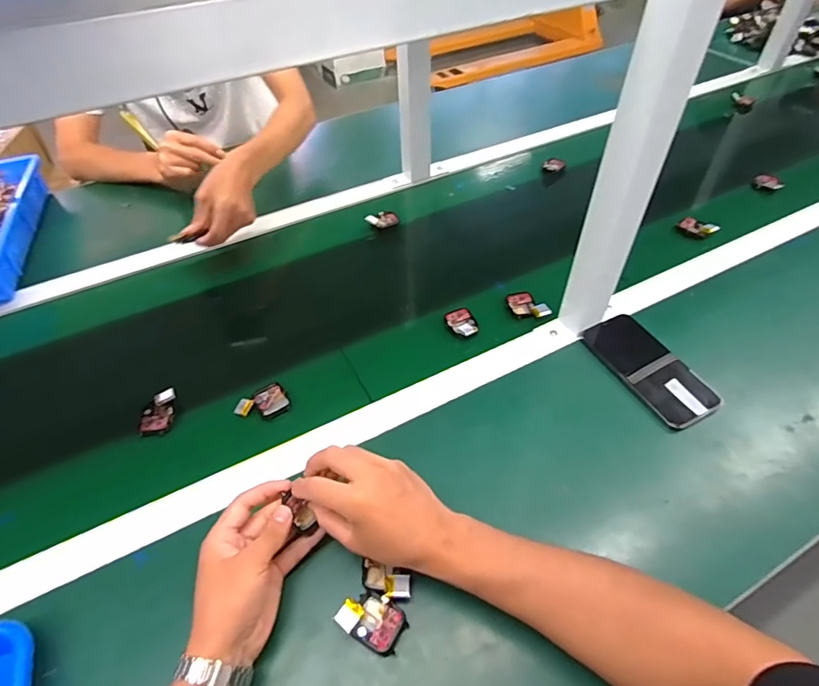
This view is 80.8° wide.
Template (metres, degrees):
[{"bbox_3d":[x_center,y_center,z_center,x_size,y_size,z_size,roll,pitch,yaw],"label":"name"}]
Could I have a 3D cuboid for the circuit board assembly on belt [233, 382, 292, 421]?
[{"bbox_3d":[-0.172,0.071,0.563,0.059,0.011,0.039,-23,52,-17],"label":"circuit board assembly on belt"}]

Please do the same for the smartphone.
[{"bbox_3d":[0.287,0.028,0.579,0.078,0.013,0.159,-22,51,-16],"label":"smartphone"}]

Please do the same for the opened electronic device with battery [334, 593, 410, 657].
[{"bbox_3d":[-0.032,0.238,0.413,0.054,0.014,0.038,19,52,18],"label":"opened electronic device with battery"}]

